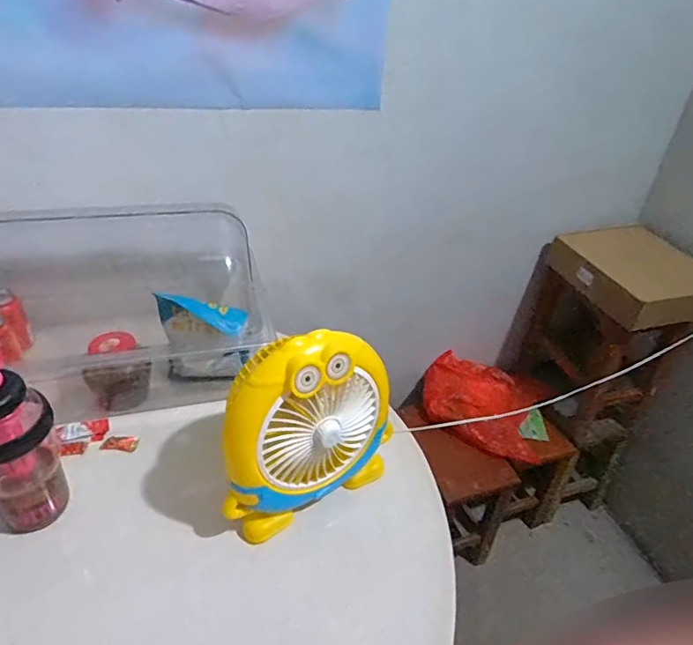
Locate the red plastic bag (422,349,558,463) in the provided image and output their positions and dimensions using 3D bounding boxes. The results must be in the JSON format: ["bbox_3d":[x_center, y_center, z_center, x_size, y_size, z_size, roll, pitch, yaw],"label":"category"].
[{"bbox_3d":[0.390,0.231,1.404,0.355,0.100,0.282,15,36,14],"label":"red plastic bag"}]

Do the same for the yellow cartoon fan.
[{"bbox_3d":[-0.053,0.140,0.691,0.238,0.266,0.107,-13,39,-25],"label":"yellow cartoon fan"}]

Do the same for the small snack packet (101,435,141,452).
[{"bbox_3d":[-0.362,0.194,0.807,0.058,0.005,0.031,5,35,-1],"label":"small snack packet"}]

